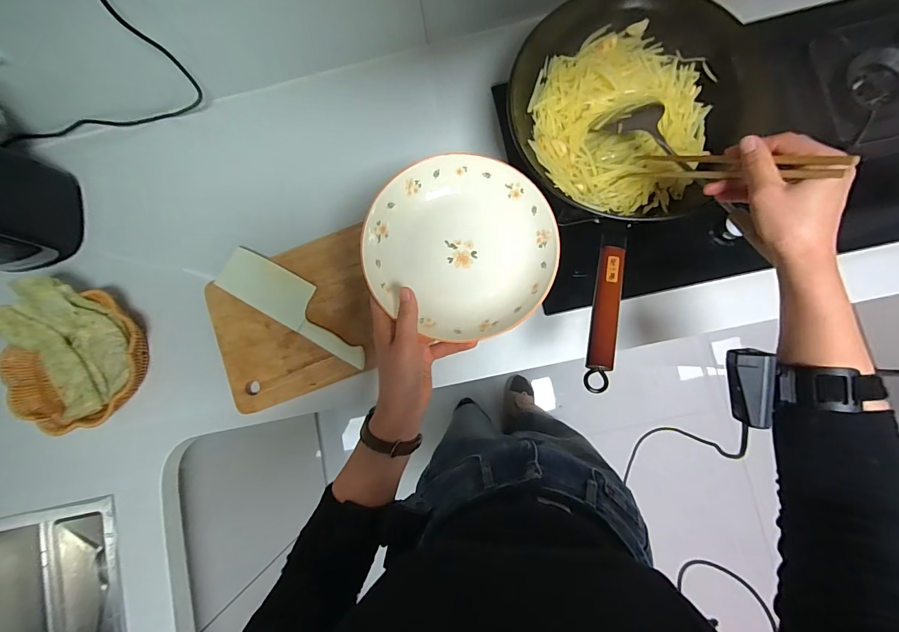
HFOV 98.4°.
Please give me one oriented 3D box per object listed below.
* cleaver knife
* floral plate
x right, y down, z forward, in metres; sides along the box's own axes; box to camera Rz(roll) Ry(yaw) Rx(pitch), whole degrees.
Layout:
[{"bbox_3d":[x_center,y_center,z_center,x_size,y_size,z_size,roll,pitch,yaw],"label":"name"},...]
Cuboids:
[{"bbox_3d":[-0.265,-0.022,0.676,0.302,0.024,0.085,29,87,7],"label":"cleaver knife"},{"bbox_3d":[0.014,-0.078,0.428,0.202,0.037,0.195,0,84,5],"label":"floral plate"}]

